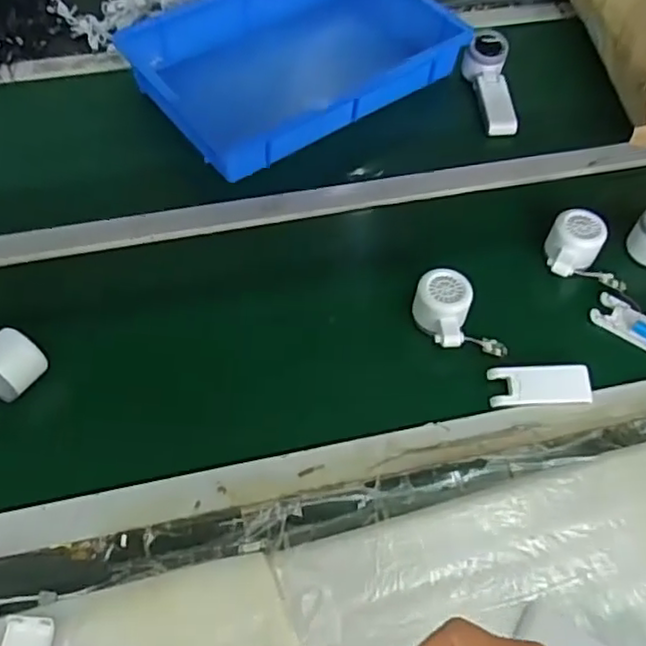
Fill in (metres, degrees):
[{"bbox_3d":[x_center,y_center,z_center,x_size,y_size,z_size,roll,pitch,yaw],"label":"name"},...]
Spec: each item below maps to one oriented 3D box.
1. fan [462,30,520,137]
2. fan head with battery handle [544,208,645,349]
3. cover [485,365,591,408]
[{"bbox_3d":[0.242,-0.341,0.915,0.058,0.059,0.162,-5,57,-6],"label":"fan"},{"bbox_3d":[0.326,-0.043,0.720,0.068,0.050,0.201,-30,62,-19],"label":"fan head with battery handle"},{"bbox_3d":[0.226,0.064,0.670,0.101,0.015,0.042,-3,57,-2],"label":"cover"}]

